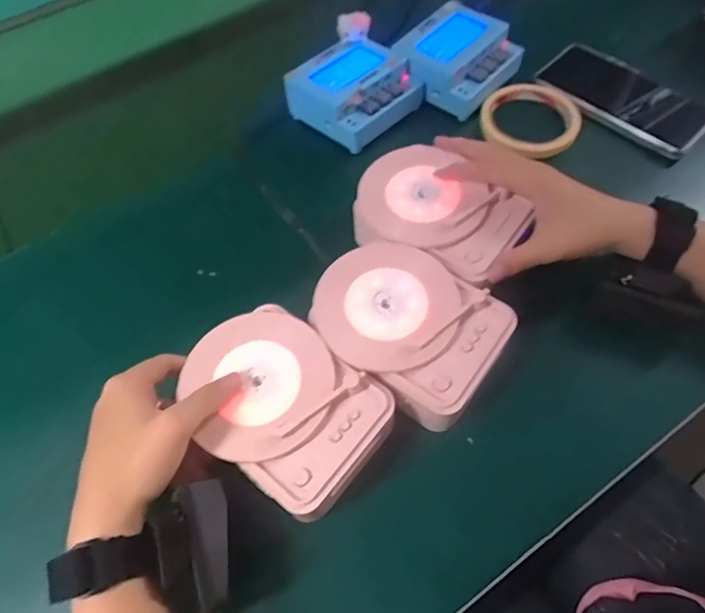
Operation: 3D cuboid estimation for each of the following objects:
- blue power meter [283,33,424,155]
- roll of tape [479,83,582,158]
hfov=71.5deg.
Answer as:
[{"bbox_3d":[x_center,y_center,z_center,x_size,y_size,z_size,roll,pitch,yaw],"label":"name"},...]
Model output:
[{"bbox_3d":[0.002,-0.214,0.488,0.106,0.041,0.106,32,68,20],"label":"blue power meter"},{"bbox_3d":[0.178,-0.187,0.491,0.096,0.023,0.096,-2,61,3],"label":"roll of tape"}]

